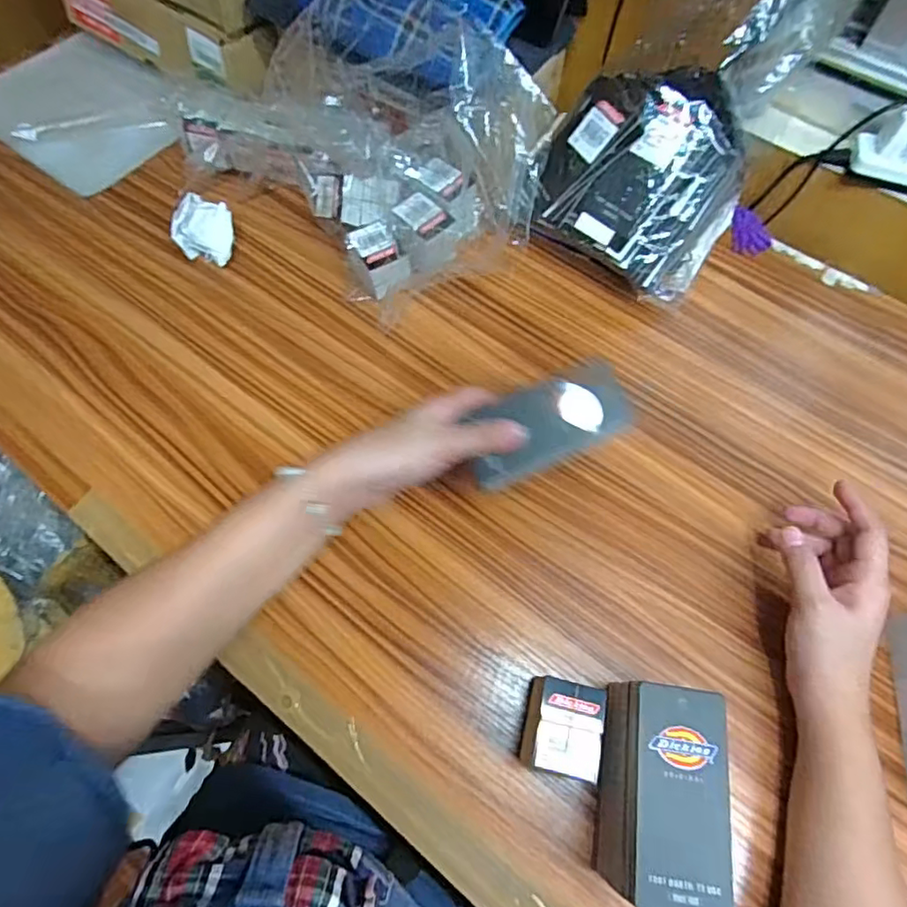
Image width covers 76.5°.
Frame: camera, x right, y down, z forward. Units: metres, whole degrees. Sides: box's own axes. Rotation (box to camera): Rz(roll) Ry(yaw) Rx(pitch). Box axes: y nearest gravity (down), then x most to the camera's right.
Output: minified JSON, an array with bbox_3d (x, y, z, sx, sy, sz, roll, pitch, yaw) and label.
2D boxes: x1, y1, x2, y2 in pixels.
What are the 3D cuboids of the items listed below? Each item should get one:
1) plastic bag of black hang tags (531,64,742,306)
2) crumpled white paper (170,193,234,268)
[{"bbox_3d":[0.154,-0.230,0.501,0.166,0.137,0.119,31,68,13],"label":"plastic bag of black hang tags"},{"bbox_3d":[-0.229,-0.205,0.533,0.053,0.047,0.041,17,66,7],"label":"crumpled white paper"}]

